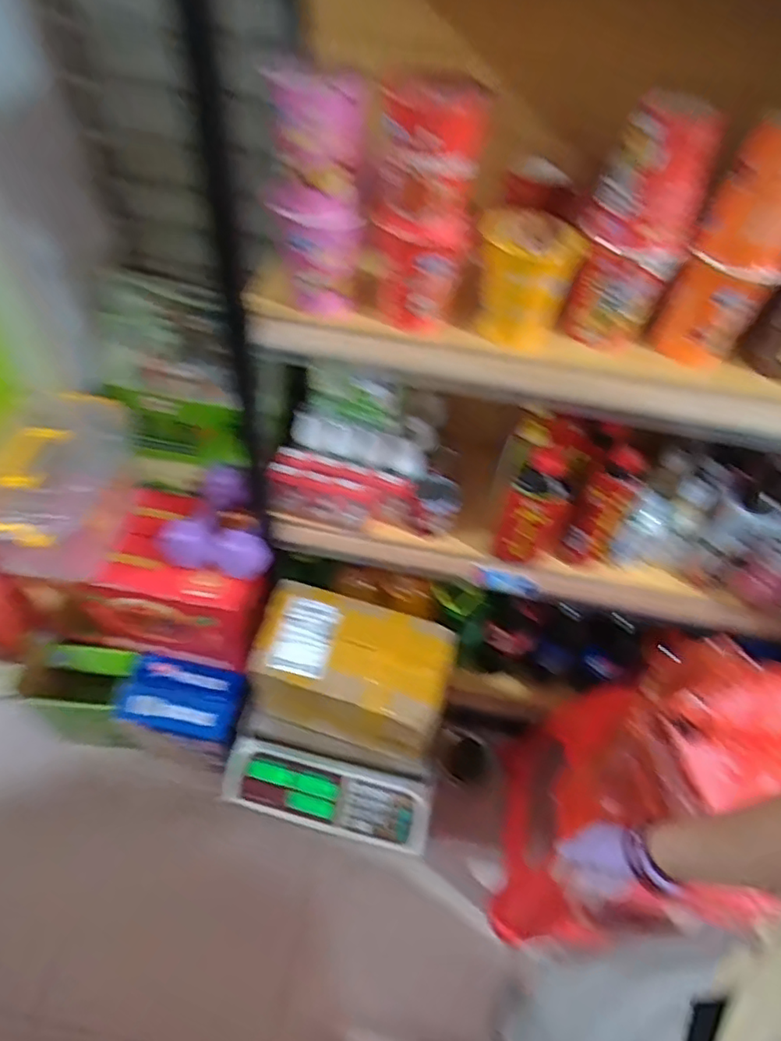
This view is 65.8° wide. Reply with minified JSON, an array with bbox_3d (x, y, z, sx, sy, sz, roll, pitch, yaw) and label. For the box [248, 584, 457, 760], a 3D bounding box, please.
[{"bbox_3d":[-0.063,0.246,0.978,0.302,0.208,0.166,16,50,8],"label":"box"}]

